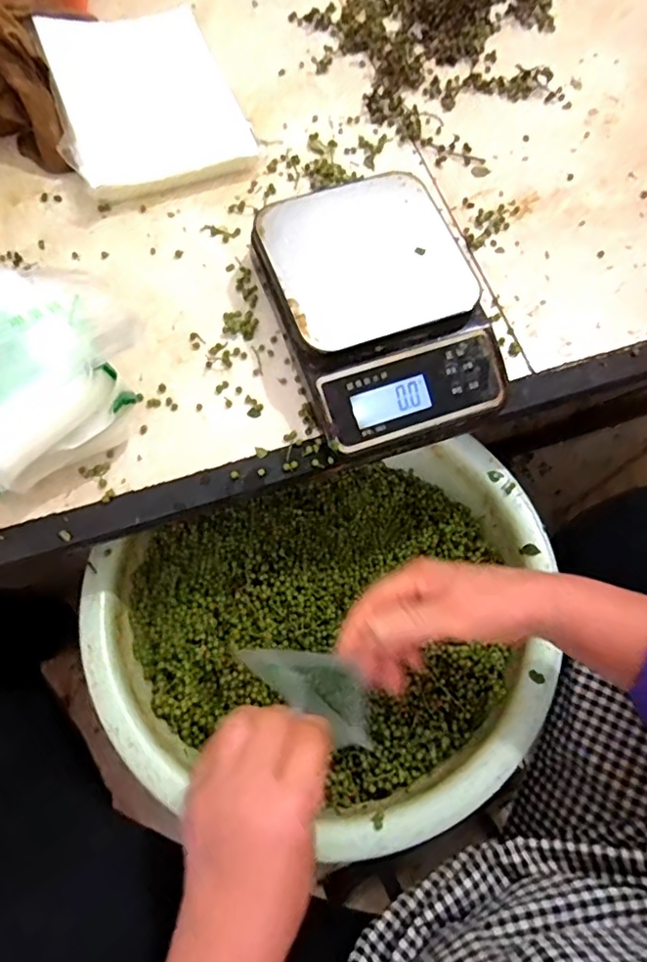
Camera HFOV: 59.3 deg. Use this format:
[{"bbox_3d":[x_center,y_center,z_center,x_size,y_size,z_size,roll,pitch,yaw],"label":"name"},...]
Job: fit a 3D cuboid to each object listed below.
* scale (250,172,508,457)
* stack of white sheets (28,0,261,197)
[{"bbox_3d":[0.042,-0.138,0.452,0.158,0.057,0.213,-20,72,-10],"label":"scale"},{"bbox_3d":[-0.168,-0.365,0.540,0.159,0.037,0.204,-18,71,-9],"label":"stack of white sheets"}]

